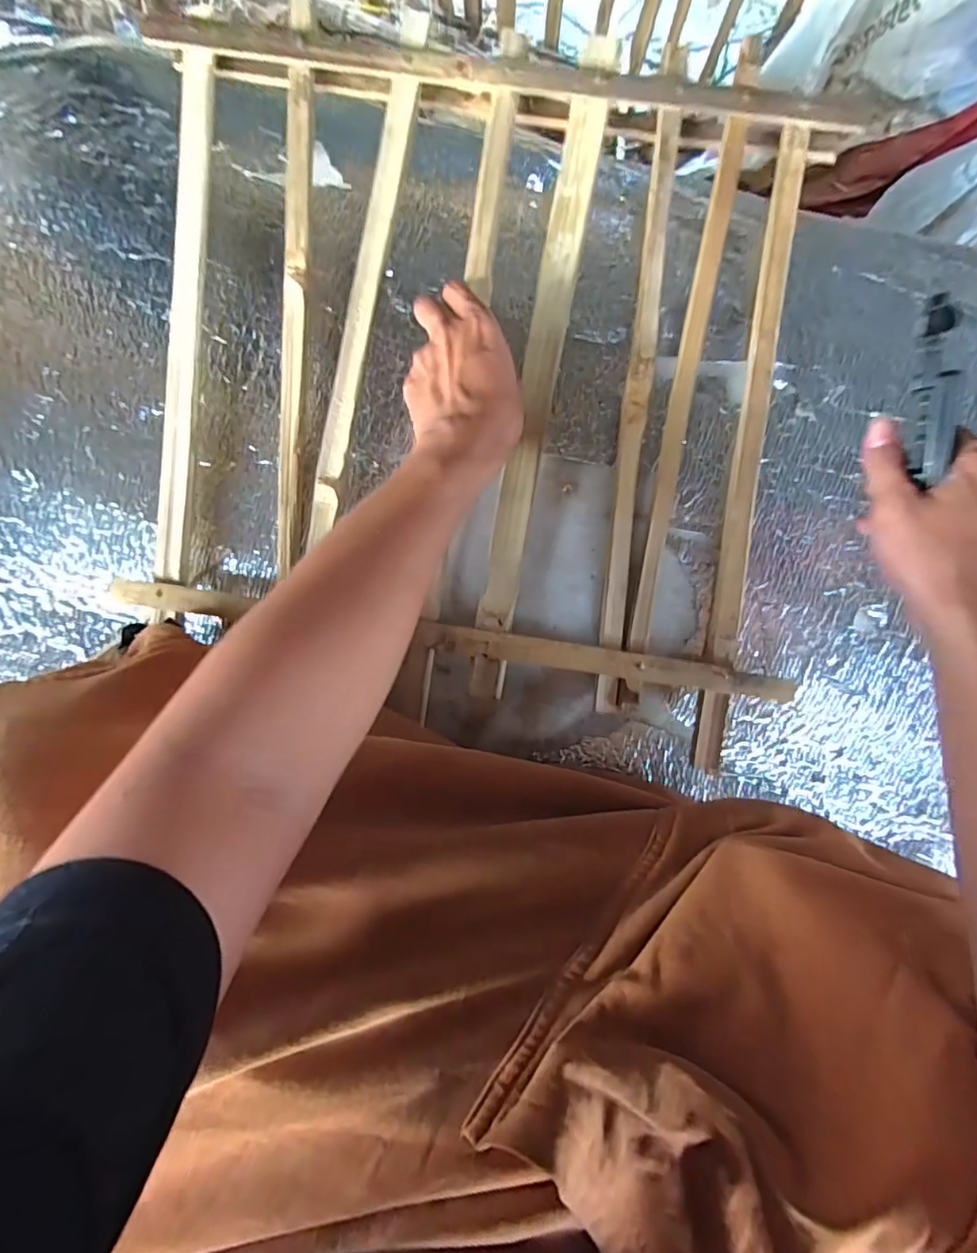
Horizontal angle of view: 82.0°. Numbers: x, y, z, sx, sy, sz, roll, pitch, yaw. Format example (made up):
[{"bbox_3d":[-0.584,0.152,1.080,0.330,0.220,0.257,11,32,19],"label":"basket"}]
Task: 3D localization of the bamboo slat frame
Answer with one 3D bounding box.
[{"bbox_3d":[-0.006,-0.184,0.421,0.477,0.061,0.486,7,87,0],"label":"bamboo slat frame"}]

